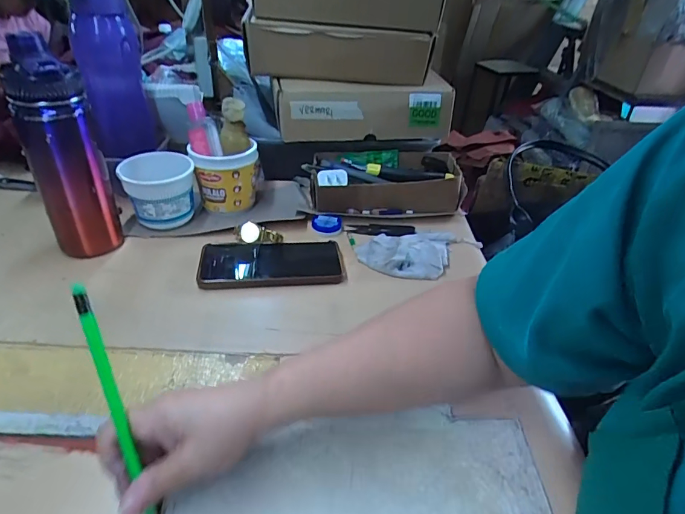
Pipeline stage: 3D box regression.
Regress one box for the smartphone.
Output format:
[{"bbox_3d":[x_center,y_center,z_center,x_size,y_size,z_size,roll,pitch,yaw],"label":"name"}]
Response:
[{"bbox_3d":[-0.087,0.004,0.530,0.170,0.016,0.089,-2,35,-8],"label":"smartphone"}]

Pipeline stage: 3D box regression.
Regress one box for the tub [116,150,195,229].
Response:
[{"bbox_3d":[-0.245,-0.088,0.582,0.091,0.086,0.075,-9,37,-18],"label":"tub"}]

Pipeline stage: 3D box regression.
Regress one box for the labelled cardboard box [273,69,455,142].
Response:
[{"bbox_3d":[0.036,-0.231,0.666,0.269,0.075,0.101,-6,36,-14],"label":"labelled cardboard box"}]

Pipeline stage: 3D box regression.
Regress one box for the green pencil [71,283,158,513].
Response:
[{"bbox_3d":[-0.140,0.094,0.266,0.008,0.162,0.006,-17,12,-27],"label":"green pencil"}]

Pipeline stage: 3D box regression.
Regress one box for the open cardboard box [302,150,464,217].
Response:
[{"bbox_3d":[0.065,-0.113,0.660,0.224,0.069,0.096,-1,35,-7],"label":"open cardboard box"}]

